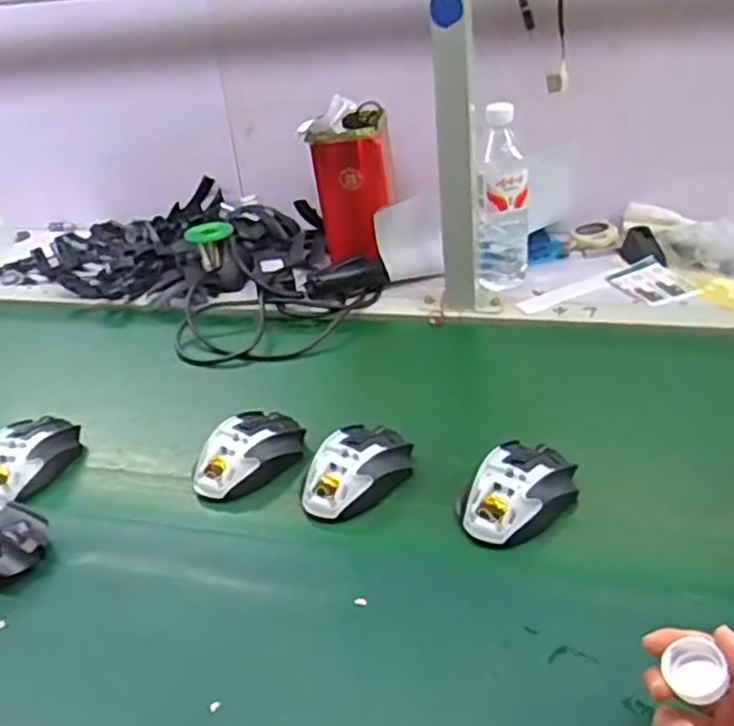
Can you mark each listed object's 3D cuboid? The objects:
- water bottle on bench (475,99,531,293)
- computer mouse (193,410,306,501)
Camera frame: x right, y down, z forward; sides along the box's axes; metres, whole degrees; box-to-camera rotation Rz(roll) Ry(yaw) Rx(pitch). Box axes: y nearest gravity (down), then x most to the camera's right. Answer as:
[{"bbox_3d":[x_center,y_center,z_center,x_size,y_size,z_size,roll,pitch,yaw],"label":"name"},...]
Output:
[{"bbox_3d":[0.166,-0.197,0.931,0.072,0.219,0.065,-7,30,-4],"label":"water bottle on bench"},{"bbox_3d":[-0.110,0.081,0.698,0.067,0.038,0.117,23,42,39],"label":"computer mouse"}]

